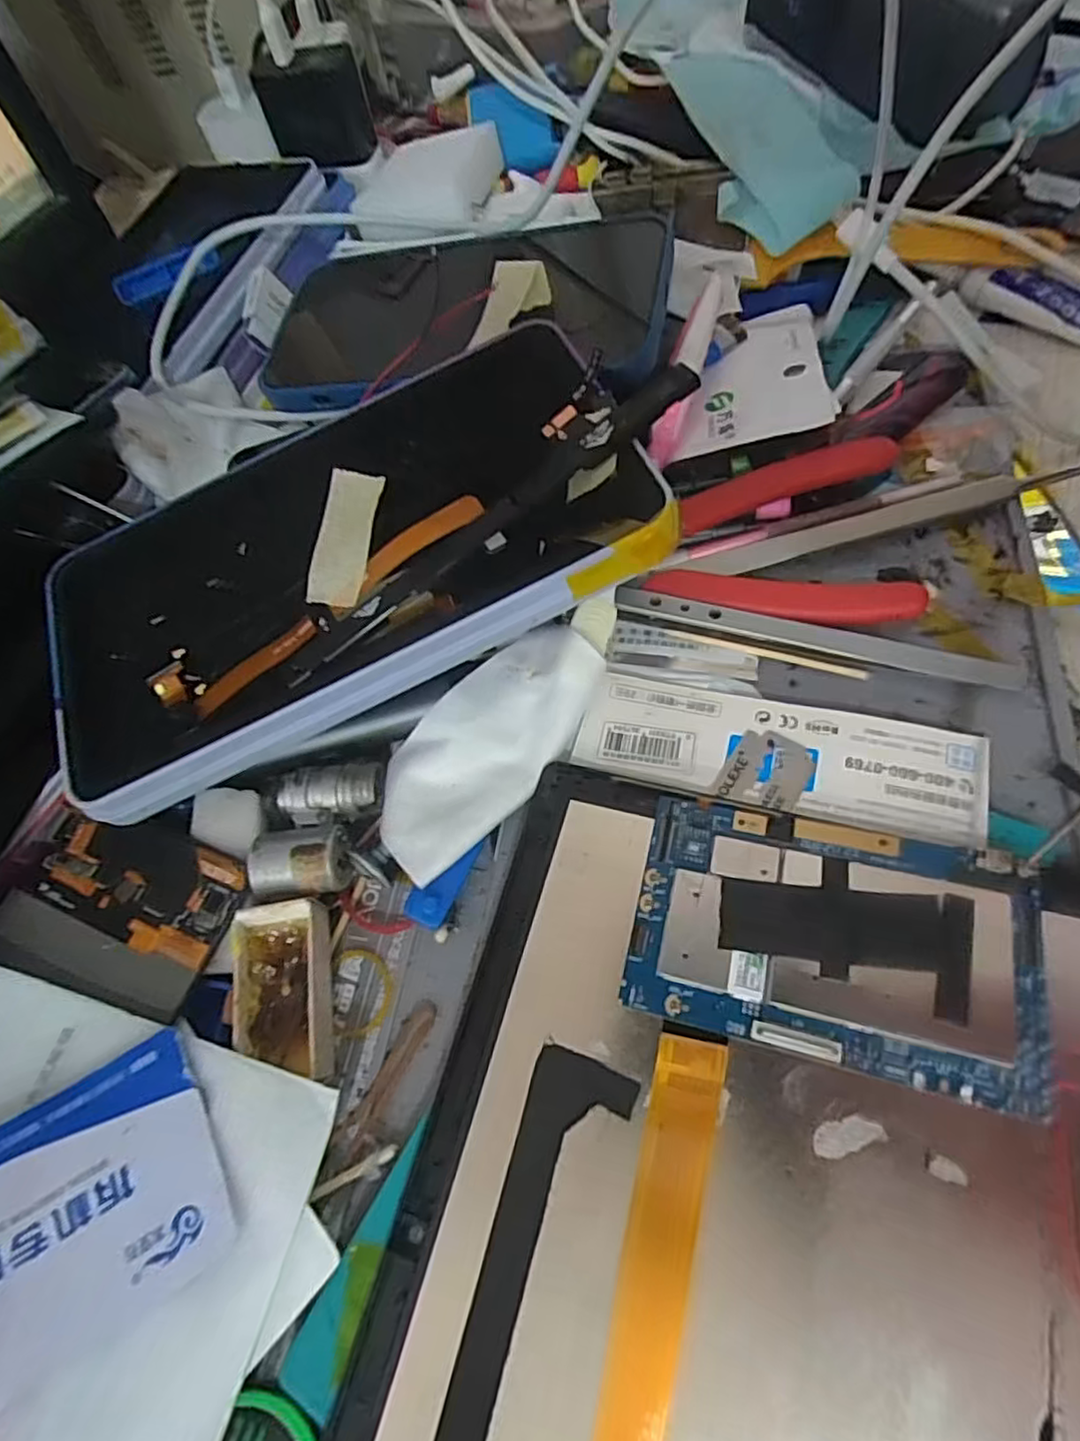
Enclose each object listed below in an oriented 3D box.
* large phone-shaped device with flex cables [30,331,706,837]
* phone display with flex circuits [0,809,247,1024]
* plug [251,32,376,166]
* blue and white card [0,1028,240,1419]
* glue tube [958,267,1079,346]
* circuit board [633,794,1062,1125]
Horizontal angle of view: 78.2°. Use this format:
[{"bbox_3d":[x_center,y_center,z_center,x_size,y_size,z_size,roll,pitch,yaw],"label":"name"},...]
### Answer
[{"bbox_3d":[-0.058,-0.052,0.199,0.194,0.021,0.099,-26,65,4],"label":"large phone-shaped device with flex cables"},{"bbox_3d":[-0.125,0.054,0.195,0.071,0.004,0.046,10,64,17],"label":"phone display with flex circuits"},{"bbox_3d":[-0.119,-0.325,0.350,0.051,0.046,0.024,-8,60,7],"label":"plug"},{"bbox_3d":[-0.117,0.118,0.152,0.085,0.004,0.054,-29,67,-15],"label":"blue and white card"},{"bbox_3d":[0.216,-0.170,0.271,0.080,0.011,0.022,29,71,24],"label":"glue tube"},{"bbox_3d":[0.071,0.052,0.164,0.092,0.004,0.057,10,63,15],"label":"circuit board"}]

